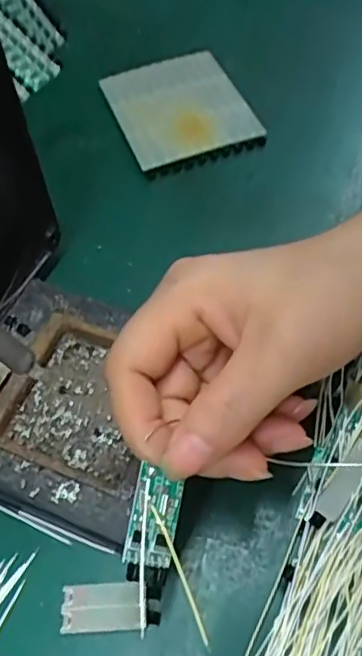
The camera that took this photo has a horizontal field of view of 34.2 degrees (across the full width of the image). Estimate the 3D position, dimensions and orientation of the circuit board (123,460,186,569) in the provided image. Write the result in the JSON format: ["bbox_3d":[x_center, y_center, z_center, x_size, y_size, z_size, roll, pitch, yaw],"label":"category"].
[{"bbox_3d":[-0.008,0.062,0.193,0.016,0.004,0.029,16,74,-16],"label":"circuit board"}]

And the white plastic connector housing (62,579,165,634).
[{"bbox_3d":[-0.026,0.104,0.220,0.036,0.005,0.017,-3,56,2],"label":"white plastic connector housing"}]

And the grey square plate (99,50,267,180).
[{"bbox_3d":[-0.001,-0.140,0.377,0.076,0.011,0.096,-20,57,-9],"label":"grey square plate"}]

